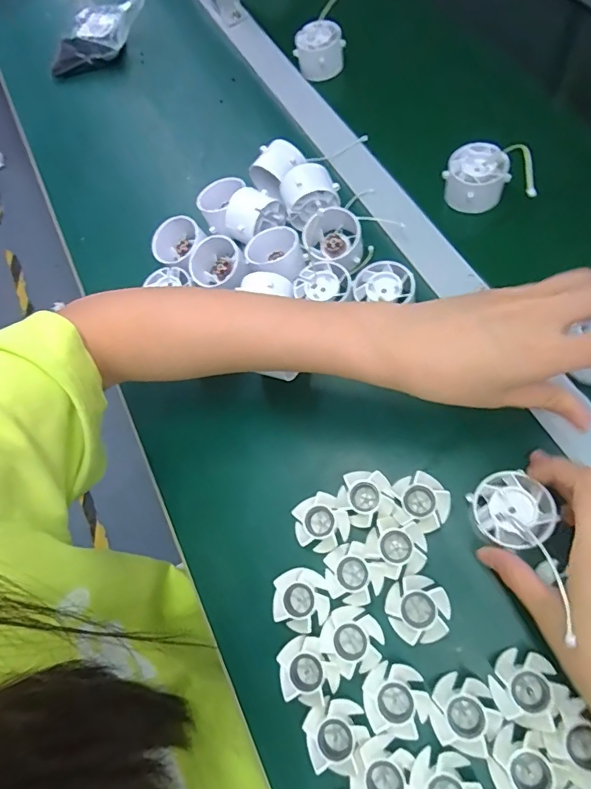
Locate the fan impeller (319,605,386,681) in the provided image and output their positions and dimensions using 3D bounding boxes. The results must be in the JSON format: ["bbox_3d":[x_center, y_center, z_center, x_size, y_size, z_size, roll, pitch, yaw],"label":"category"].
[{"bbox_3d":[0.040,0.170,0.326,0.042,0.016,0.040,-3,70,9],"label":"fan impeller"}]

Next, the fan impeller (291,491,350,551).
[{"bbox_3d":[0.019,0.096,0.353,0.039,0.009,0.039,-27,67,-8],"label":"fan impeller"}]

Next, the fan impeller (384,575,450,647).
[{"bbox_3d":[0.084,0.148,0.323,0.039,0.019,0.042,-30,68,-1],"label":"fan impeller"}]

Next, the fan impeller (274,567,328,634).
[{"bbox_3d":[0.004,0.148,0.340,0.039,0.012,0.041,-3,70,9],"label":"fan impeller"}]

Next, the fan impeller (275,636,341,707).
[{"bbox_3d":[0.008,0.189,0.322,0.039,0.012,0.040,-3,70,9],"label":"fan impeller"}]

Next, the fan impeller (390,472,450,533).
[{"bbox_3d":[0.091,0.080,0.346,0.038,0.019,0.041,-1,66,3],"label":"fan impeller"}]

